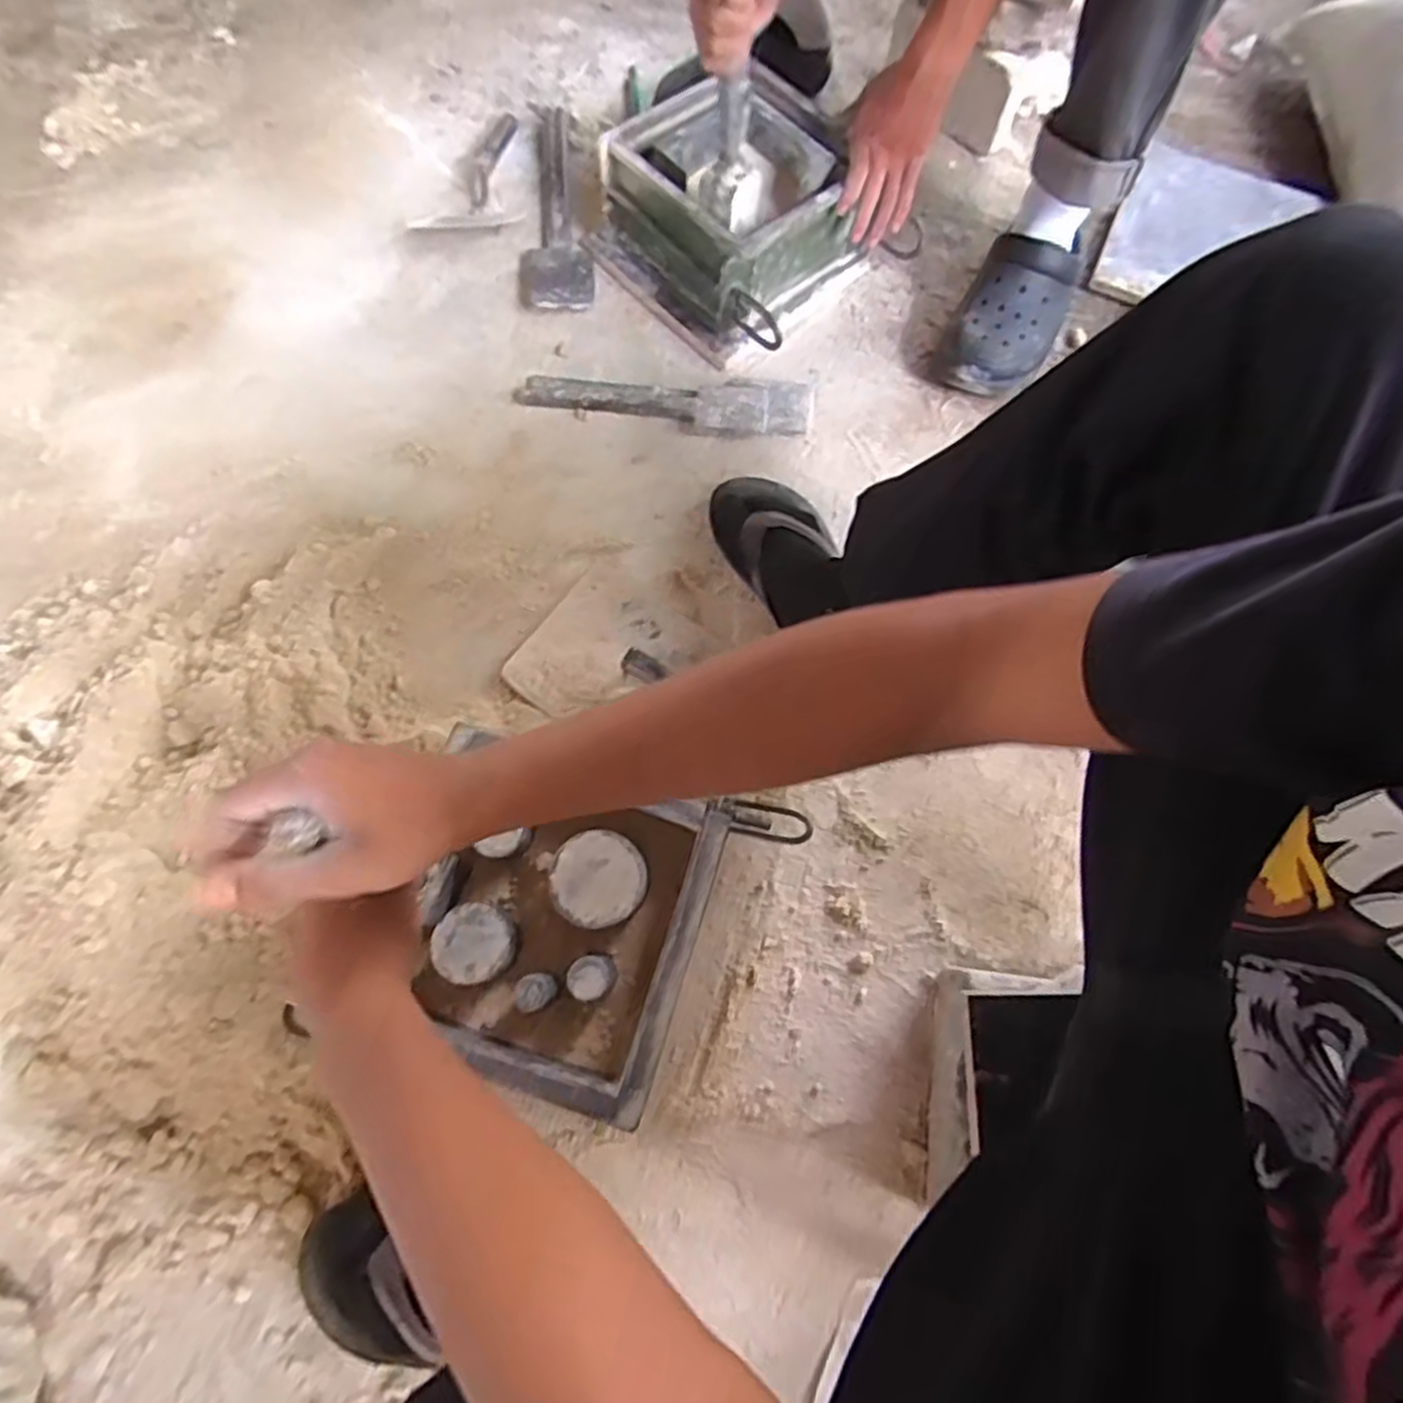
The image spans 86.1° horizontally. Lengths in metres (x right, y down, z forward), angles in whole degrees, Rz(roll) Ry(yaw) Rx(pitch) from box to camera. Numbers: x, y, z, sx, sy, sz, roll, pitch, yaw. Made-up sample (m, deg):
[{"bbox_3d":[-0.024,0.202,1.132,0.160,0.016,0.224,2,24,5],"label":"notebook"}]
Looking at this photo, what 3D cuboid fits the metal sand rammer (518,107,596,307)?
[{"bbox_3d":[-0.176,-0.594,0.905,0.082,0.025,0.294,-3,74,-3],"label":"metal sand rammer"}]

